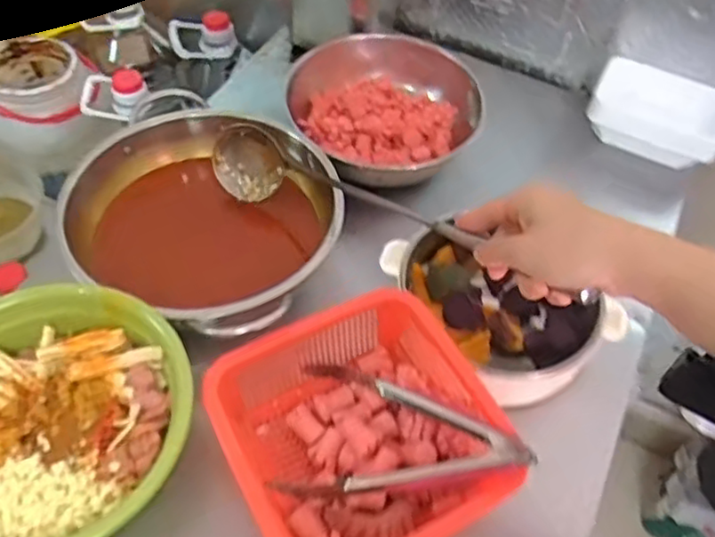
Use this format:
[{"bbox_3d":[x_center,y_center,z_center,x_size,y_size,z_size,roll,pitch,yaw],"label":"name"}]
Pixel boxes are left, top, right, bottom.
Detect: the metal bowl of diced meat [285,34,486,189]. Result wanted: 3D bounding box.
[{"bbox_3d":[0.037,-0.201,0.803,0.206,0.083,0.204,2,54,-3],"label":"metal bowl of diced meat"}]

